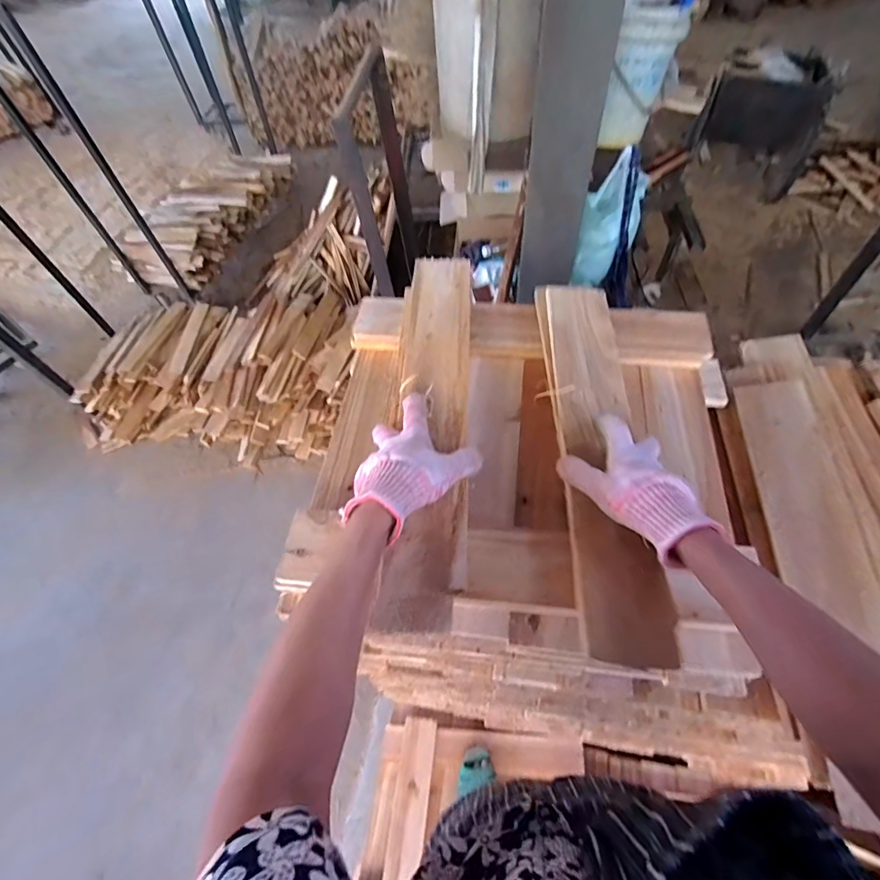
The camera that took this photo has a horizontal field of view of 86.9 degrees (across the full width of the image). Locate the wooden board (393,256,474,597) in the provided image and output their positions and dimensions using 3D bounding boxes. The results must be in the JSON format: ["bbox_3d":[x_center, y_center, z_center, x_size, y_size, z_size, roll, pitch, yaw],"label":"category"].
[{"bbox_3d":[-0.003,-0.058,0.561,0.090,0.023,0.480,2,57,-1],"label":"wooden board"}]

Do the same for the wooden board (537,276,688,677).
[{"bbox_3d":[0.182,-0.012,0.541,0.088,0.027,0.490,0,57,4],"label":"wooden board"}]

